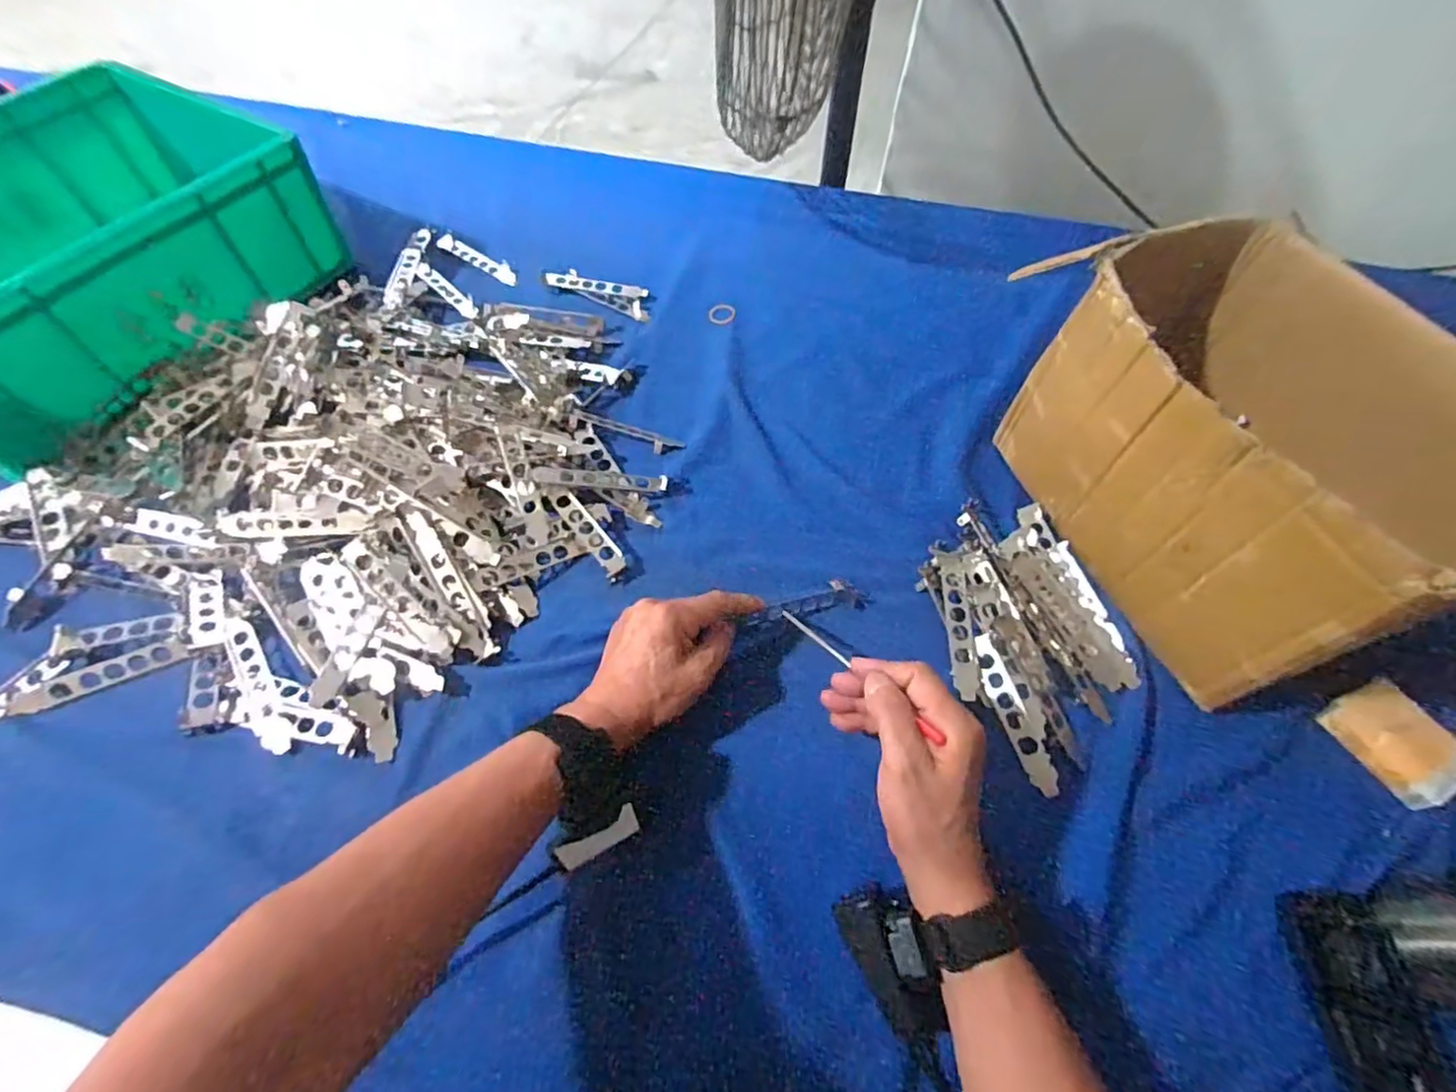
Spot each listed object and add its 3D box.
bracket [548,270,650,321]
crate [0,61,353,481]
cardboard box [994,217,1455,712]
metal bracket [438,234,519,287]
[{"bbox_3d":[-0.146,-0.298,0.725,0.129,0.014,0.045,21,59,11],"label":"bracket"},{"bbox_3d":[-0.668,-0.303,0.634,0.309,0.124,0.414,26,61,14],"label":"crate"},{"bbox_3d":[0.393,-0.066,0.473,0.213,0.186,0.338,-19,60,-12],"label":"cardboard box"},{"bbox_3d":[-0.304,-0.350,0.759,0.123,0.007,0.026,29,61,16],"label":"metal bracket"}]

